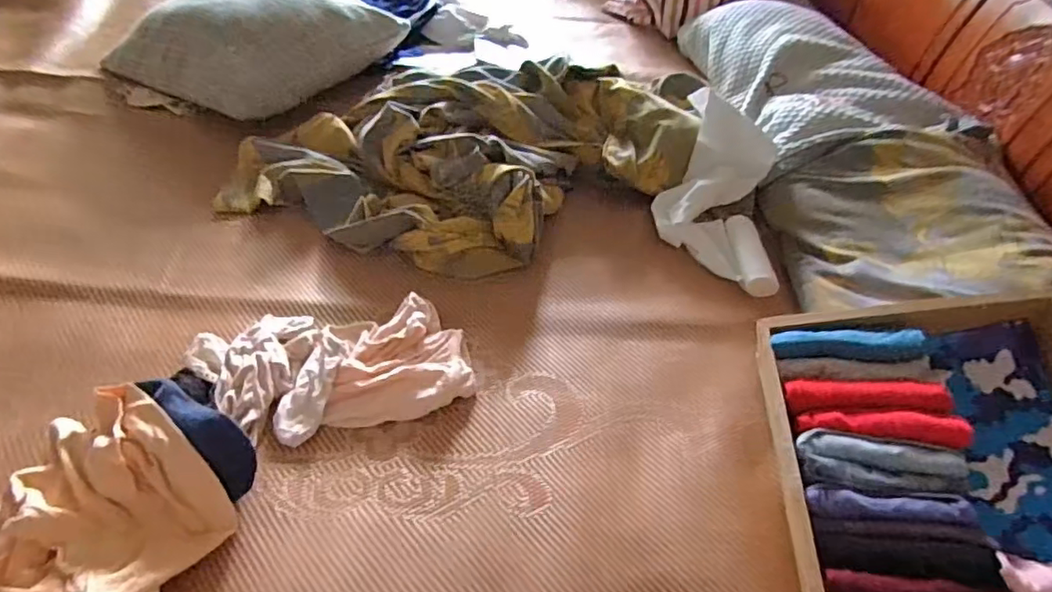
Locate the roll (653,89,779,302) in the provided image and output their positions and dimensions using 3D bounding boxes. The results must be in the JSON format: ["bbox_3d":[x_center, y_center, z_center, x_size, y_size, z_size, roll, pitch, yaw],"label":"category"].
[{"bbox_3d":[0.290,-0.155,0.902,0.176,0.082,0.333,8,65,2],"label":"roll"}]

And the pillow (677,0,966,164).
[{"bbox_3d":[0.524,-0.425,1.141,0.311,0.106,0.536,-3,46,-8],"label":"pillow"}]

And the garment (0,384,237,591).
[{"bbox_3d":[-0.365,0.207,0.512,0.216,0.068,0.242,-34,59,-31],"label":"garment"}]

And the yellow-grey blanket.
[{"bbox_3d":[-0.082,-0.247,0.955,0.659,0.105,0.497,16,48,9],"label":"yellow-grey blanket"}]

